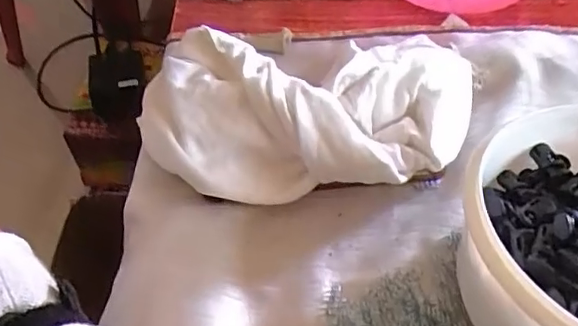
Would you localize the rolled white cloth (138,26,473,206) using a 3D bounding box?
[{"bbox_3d":[0.013,-0.032,0.376,0.221,0.069,0.120,3,50,3],"label":"rolled white cloth"}]

